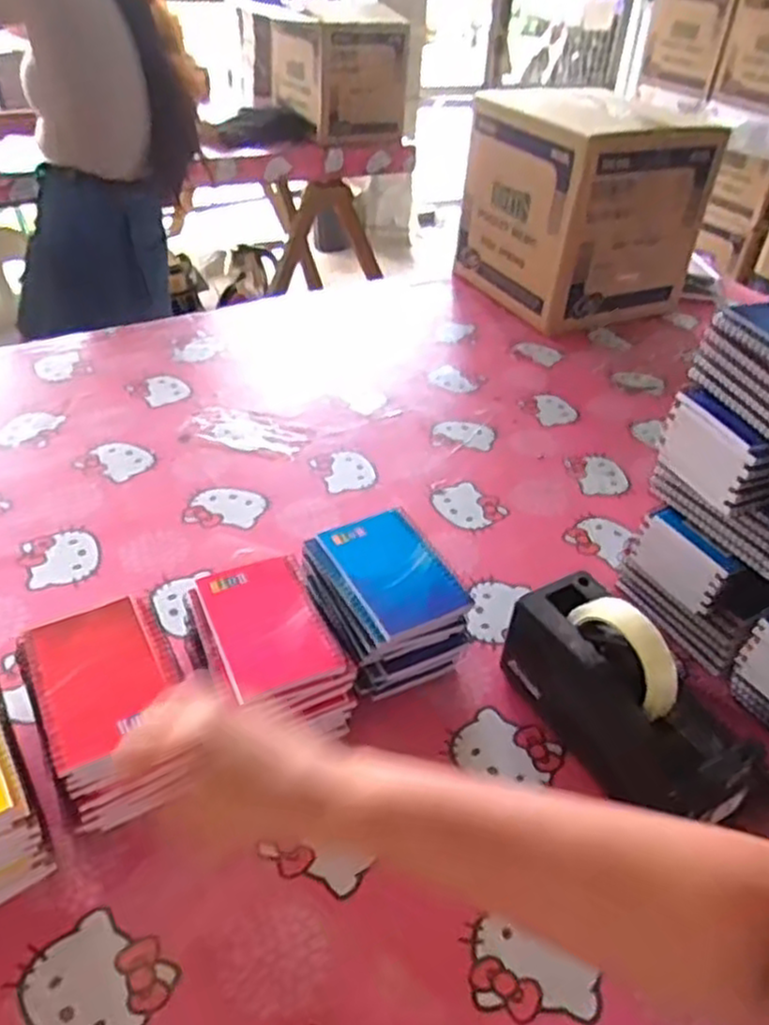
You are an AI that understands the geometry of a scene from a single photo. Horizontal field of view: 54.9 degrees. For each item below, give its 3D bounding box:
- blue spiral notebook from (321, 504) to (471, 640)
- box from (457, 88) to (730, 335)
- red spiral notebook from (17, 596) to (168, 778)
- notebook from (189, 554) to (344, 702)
[{"bbox_3d":[0.008,0.046,0.620,0.081,0.010,0.131,-15,44,-22],"label":"blue spiral notebook"},{"bbox_3d":[0.330,-0.503,1.237,0.296,0.280,0.287,-15,44,-22],"label":"box"},{"bbox_3d":[-0.204,0.117,0.524,0.082,0.011,0.120,-18,45,-25],"label":"red spiral notebook"},{"bbox_3d":[-0.092,0.088,0.582,0.093,0.009,0.131,-13,43,-20],"label":"notebook"}]

